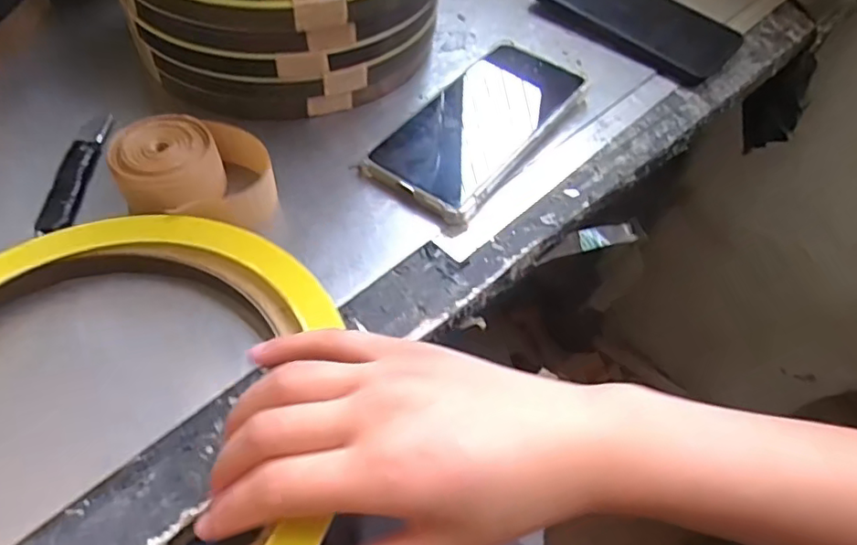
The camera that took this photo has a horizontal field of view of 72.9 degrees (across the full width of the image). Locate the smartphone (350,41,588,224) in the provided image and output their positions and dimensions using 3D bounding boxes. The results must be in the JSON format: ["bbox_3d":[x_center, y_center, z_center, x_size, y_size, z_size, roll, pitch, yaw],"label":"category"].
[{"bbox_3d":[0.036,-0.102,0.395,0.079,0.018,0.167,33,57,19],"label":"smartphone"}]

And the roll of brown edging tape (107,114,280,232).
[{"bbox_3d":[-0.134,-0.055,0.338,0.090,0.036,0.059,10,53,3],"label":"roll of brown edging tape"}]

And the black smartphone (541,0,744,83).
[{"bbox_3d":[0.174,-0.216,0.486,0.164,0.014,0.087,39,59,22],"label":"black smartphone"}]

